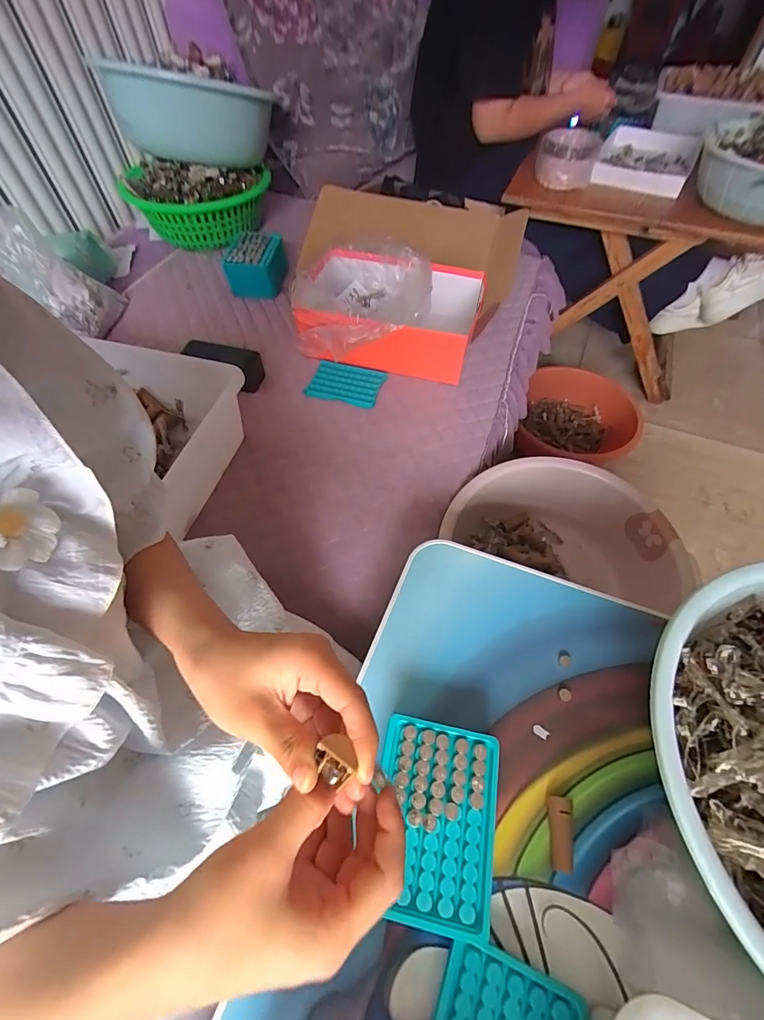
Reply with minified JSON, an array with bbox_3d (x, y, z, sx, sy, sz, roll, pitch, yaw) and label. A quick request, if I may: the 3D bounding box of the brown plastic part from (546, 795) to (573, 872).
[{"bbox_3d":[0.147,0.267,0.342,0.020,0.008,0.050,9,58,6],"label":"brown plastic part"}]

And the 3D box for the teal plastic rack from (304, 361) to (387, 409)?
[{"bbox_3d":[-0.063,-0.222,0.727,0.121,0.015,0.084,13,59,9],"label":"teal plastic rack"}]

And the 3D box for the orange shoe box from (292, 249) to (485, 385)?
[{"bbox_3d":[0.010,-0.344,0.742,0.298,0.111,0.228,11,58,8],"label":"orange shoe box"}]

